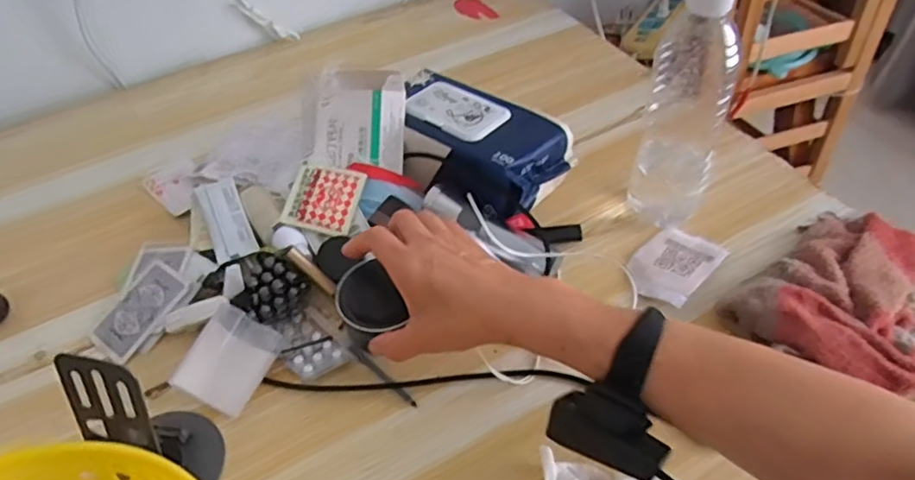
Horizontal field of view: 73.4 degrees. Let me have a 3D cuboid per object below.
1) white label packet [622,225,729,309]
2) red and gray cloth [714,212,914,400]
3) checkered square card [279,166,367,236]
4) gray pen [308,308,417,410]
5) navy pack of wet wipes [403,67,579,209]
[{"bbox_3d":[0.191,0.017,0.539,0.061,0.010,0.092,35,59,30],"label":"white label packet"},{"bbox_3d":[0.323,0.044,0.484,0.213,0.051,0.153,-30,53,-21],"label":"red and gray cloth"},{"bbox_3d":[-0.120,-0.039,0.557,0.061,0.004,0.061,13,73,3],"label":"checkered square card"},{"bbox_3d":[-0.079,0.092,0.496,0.127,0.011,0.009,33,58,29],"label":"gray pen"},{"bbox_3d":[0.014,-0.094,0.595,0.179,0.068,0.096,28,56,26],"label":"navy pack of wet wipes"}]

